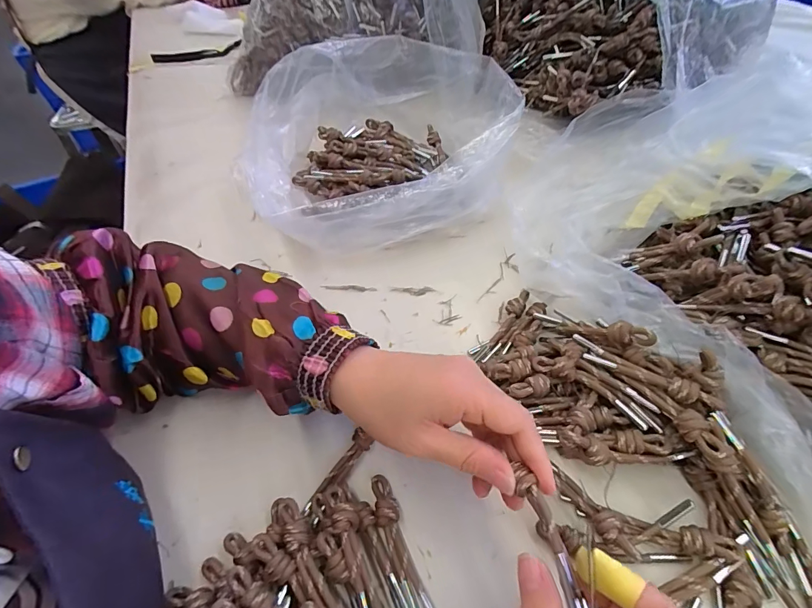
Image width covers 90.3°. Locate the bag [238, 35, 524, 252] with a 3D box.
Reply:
[{"bbox_3d":[-0.024,-0.172,0.431,0.274,0.128,0.226,1,52,4],"label":"bag"}]

